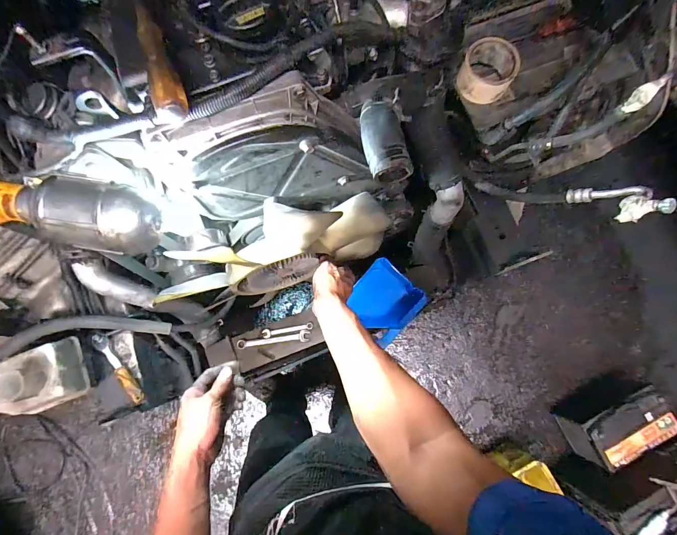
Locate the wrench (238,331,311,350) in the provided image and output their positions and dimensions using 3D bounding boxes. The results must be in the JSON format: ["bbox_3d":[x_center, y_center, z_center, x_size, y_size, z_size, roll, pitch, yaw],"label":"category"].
[{"bbox_3d":[-0.164,0.184,0.869,0.184,0.015,0.027,-6,81,-2],"label":"wrench"}]

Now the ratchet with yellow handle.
[{"bbox_3d":[-0.479,0.221,0.745,0.028,0.021,0.177,-40,84,-7],"label":"ratchet with yellow handle"}]

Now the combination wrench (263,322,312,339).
[{"bbox_3d":[-0.130,0.158,0.870,0.128,0.013,0.023,-12,81,-3],"label":"combination wrench"}]

